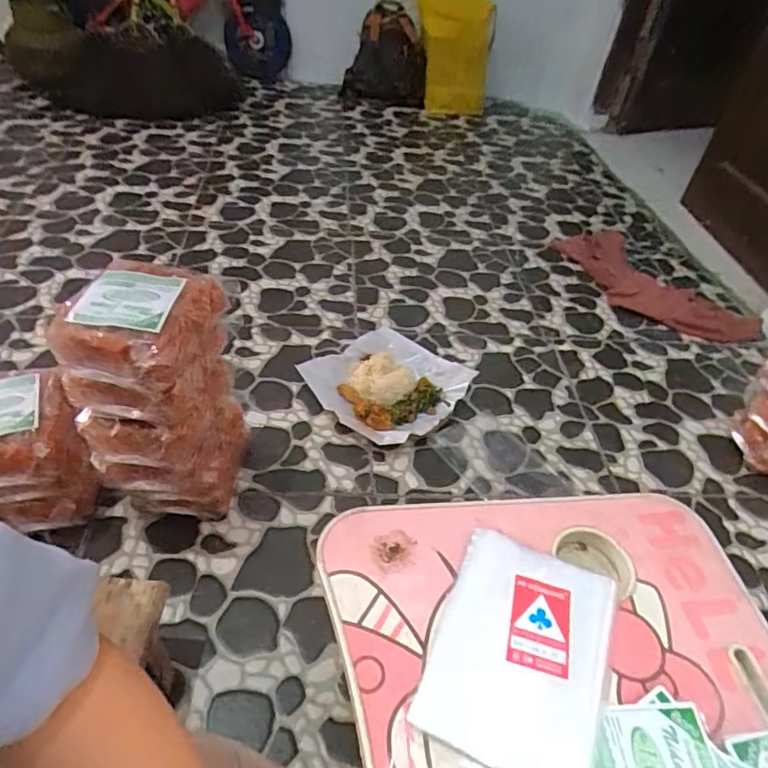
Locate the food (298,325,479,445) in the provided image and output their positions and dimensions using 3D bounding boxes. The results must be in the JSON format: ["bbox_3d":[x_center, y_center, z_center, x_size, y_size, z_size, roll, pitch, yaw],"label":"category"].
[{"bbox_3d":[0.009,-0.006,0.978,0.234,0.036,0.239,34,50,25],"label":"food"}]

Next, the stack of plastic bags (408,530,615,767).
[{"bbox_3d":[0.113,0.217,0.448,0.131,0.012,0.181,18,46,15],"label":"stack of plastic bags"}]

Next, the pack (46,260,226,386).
[{"bbox_3d":[-0.255,-0.069,0.572,0.132,0.054,0.148,14,44,6],"label":"pack"}]

